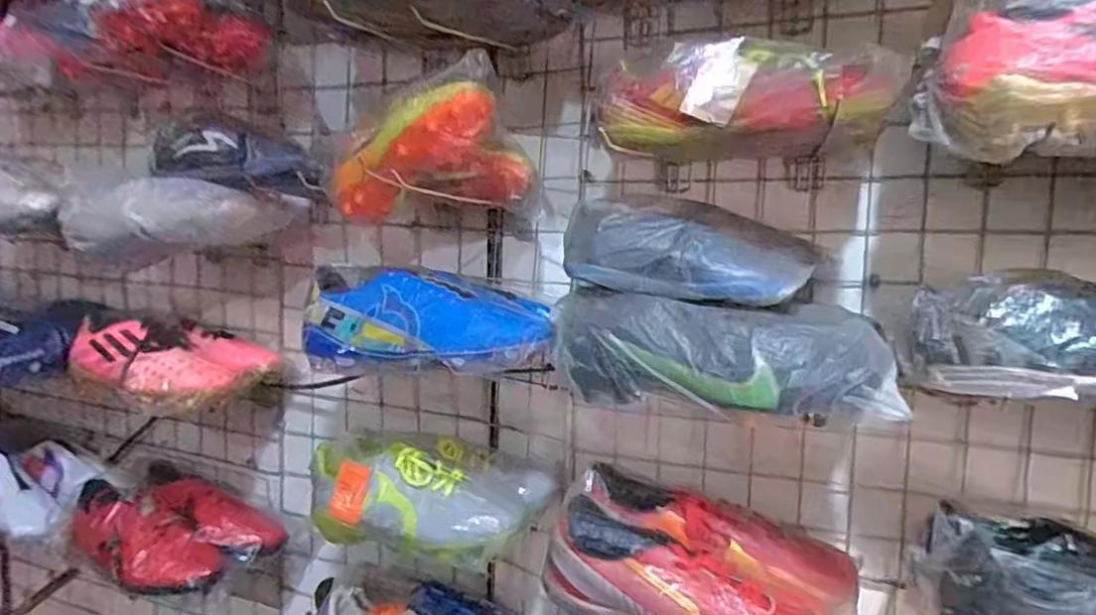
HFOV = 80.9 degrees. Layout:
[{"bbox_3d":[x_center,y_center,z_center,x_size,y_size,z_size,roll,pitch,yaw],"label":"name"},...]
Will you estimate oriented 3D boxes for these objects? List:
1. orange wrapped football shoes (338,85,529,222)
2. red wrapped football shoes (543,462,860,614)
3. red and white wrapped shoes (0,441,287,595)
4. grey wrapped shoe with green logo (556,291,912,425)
[{"bbox_3d":[-0.130,-0.152,0.659,0.185,0.113,0.125,5,7,26],"label":"orange wrapped football shoes"},{"bbox_3d":[0.145,0.227,0.595,0.252,0.090,0.183,6,8,34],"label":"red wrapped football shoes"},{"bbox_3d":[-0.628,0.270,0.886,0.566,0.087,0.136,4,7,22],"label":"red and white wrapped shoes"},{"bbox_3d":[0.140,0.039,0.554,0.279,0.086,0.096,5,7,24],"label":"grey wrapped shoe with green logo"}]

